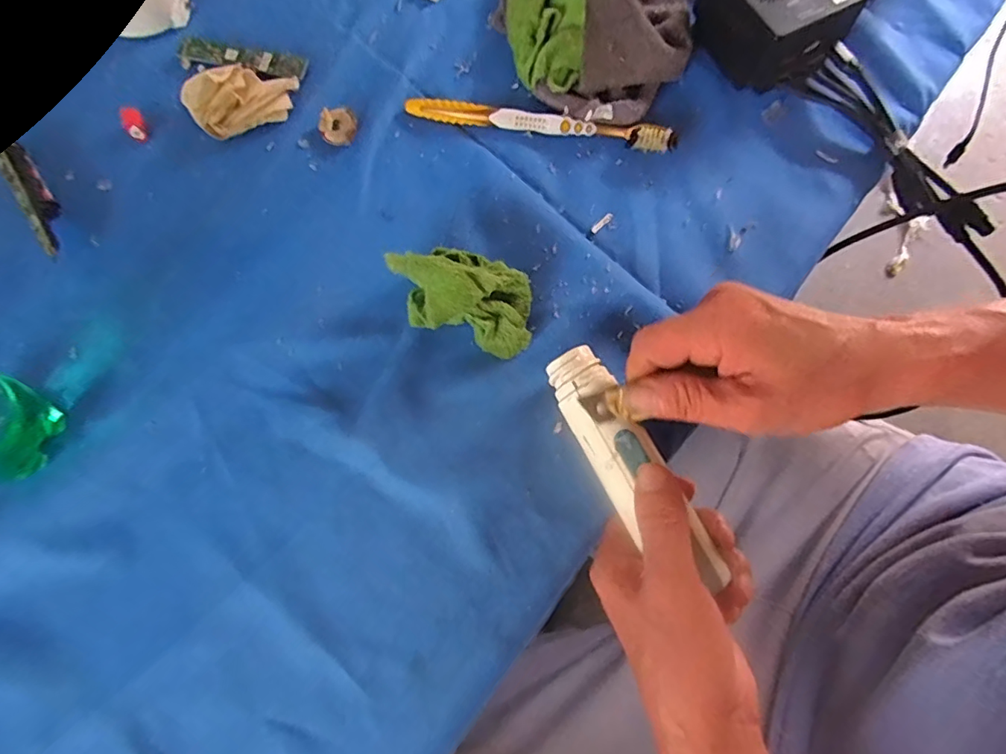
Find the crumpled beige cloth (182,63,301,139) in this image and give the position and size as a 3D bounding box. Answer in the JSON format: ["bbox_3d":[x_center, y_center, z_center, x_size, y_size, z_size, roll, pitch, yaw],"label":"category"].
[{"bbox_3d":[-0.183,-0.200,0.371,0.072,0.028,0.050,-32,77,-7],"label":"crumpled beige cloth"}]

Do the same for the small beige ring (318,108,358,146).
[{"bbox_3d":[-0.115,-0.174,0.373,0.025,0.006,0.026,-1,75,1],"label":"small beige ring"}]

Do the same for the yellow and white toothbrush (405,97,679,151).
[{"bbox_3d":[0.024,-0.174,0.365,0.183,0.016,0.017,10,76,4],"label":"yellow and white toothbrush"}]

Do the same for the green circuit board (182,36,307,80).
[{"bbox_3d":[-0.190,-0.232,0.391,0.097,0.006,0.022,16,76,5],"label":"green circuit board"}]

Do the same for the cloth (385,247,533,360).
[{"bbox_3d":[-0.022,-0.047,0.312,0.081,0.049,0.051,18,76,6],"label":"cloth"}]

